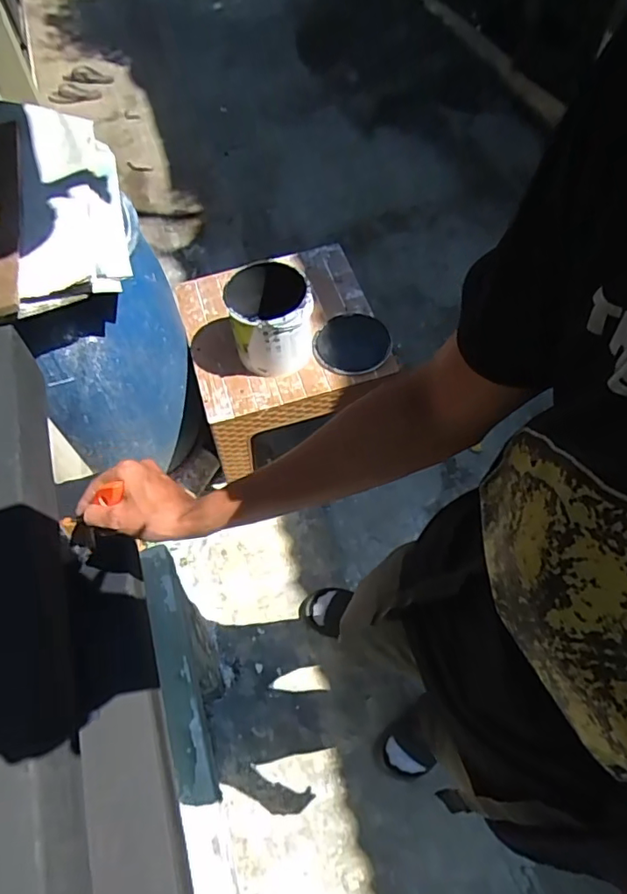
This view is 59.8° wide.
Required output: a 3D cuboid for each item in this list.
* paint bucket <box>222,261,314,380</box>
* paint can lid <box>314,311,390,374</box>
[{"bbox_3d":[-0.099,-0.290,1.235,0.175,0.193,0.189,-1,60,1],"label":"paint bucket"},{"bbox_3d":[0.091,-0.256,1.304,0.175,0.017,0.194,-1,60,1],"label":"paint can lid"}]

